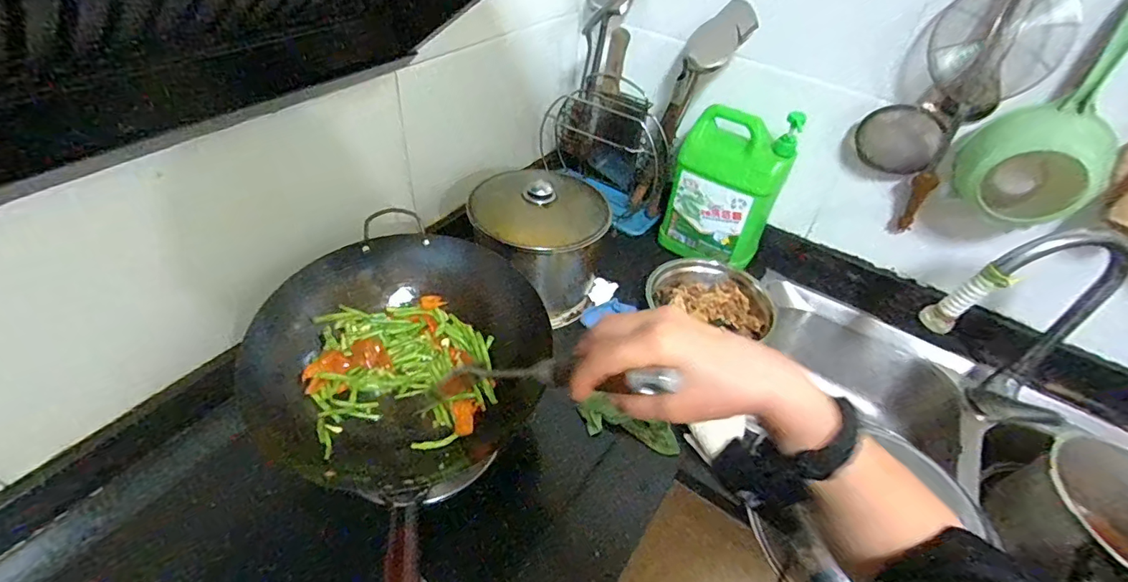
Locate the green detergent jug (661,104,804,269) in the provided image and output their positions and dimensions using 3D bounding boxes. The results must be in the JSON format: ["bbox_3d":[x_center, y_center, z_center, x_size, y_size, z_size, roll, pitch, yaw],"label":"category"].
[{"bbox_3d":[0.295,-0.188,0.930,0.182,0.274,0.098,20,45,13],"label":"green detergent jug"}]

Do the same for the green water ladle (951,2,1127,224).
[{"bbox_3d":[0.689,-0.233,0.698,0.116,0.303,0.157,-25,52,-29],"label":"green water ladle"}]

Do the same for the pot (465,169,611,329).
[{"bbox_3d":[-0.029,-0.079,0.860,0.191,0.205,0.223,31,49,23],"label":"pot"}]

